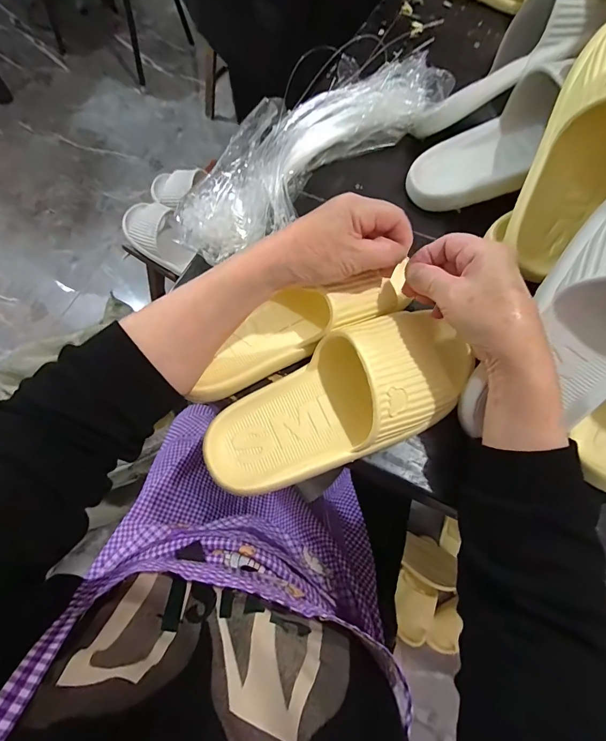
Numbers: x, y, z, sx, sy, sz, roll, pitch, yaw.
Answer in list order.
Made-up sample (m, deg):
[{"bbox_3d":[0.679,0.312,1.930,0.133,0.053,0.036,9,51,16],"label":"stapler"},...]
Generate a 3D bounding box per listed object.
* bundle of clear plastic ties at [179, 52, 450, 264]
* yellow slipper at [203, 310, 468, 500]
[{"bbox_3d":[0.010,-0.258,0.432,0.372,0.057,0.115,-40,74,-16],"label":"bundle of clear plastic ties"},{"bbox_3d":[0.031,0.026,0.318,0.234,0.063,0.097,-27,71,-1],"label":"yellow slipper"}]

